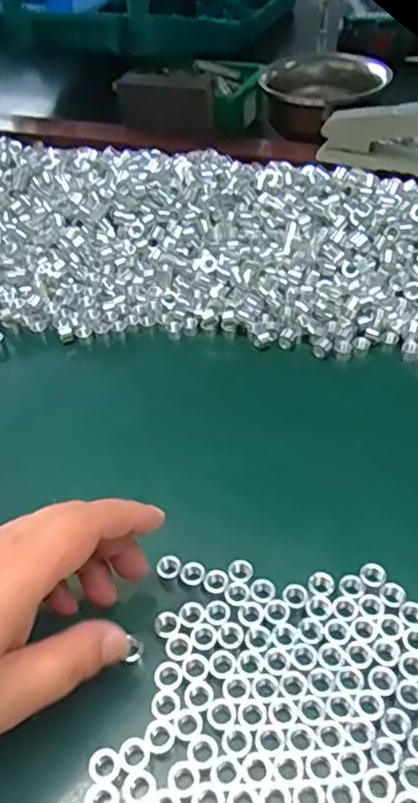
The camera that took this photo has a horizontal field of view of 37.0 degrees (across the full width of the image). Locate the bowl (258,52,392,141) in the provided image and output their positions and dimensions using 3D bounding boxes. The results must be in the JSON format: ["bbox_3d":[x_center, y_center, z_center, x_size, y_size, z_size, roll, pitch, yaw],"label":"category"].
[{"bbox_3d":[0.113,-0.306,0.620,0.106,0.043,0.114,-27,50,-20],"label":"bowl"}]

